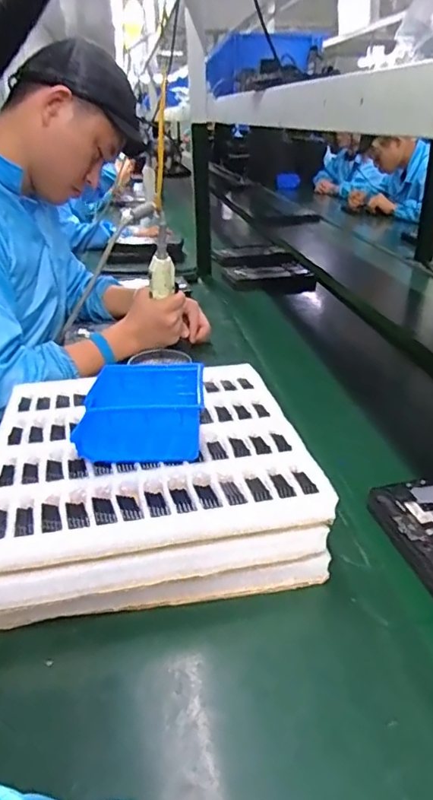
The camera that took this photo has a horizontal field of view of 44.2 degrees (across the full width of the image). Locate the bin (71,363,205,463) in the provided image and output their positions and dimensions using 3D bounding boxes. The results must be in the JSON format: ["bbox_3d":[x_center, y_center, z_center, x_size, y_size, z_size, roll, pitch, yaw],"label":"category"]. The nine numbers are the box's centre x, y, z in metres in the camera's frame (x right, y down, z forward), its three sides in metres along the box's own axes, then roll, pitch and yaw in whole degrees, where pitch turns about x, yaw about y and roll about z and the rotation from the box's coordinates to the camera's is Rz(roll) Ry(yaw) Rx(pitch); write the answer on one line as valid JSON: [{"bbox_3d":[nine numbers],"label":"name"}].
[{"bbox_3d":[-0.082,0.015,0.591,0.132,0.075,0.109,-2,28,-2],"label":"bin"}]

